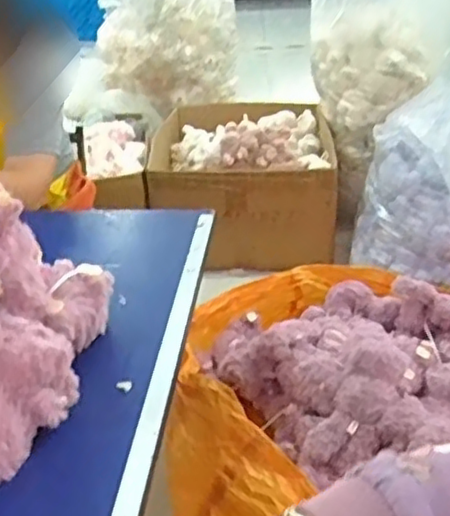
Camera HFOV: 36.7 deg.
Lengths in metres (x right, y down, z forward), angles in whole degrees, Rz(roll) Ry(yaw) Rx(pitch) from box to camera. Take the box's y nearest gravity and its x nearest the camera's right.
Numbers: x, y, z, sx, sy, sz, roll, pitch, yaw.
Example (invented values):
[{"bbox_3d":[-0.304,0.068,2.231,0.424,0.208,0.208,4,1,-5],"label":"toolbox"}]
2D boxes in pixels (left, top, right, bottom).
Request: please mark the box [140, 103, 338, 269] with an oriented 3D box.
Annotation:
[{"bbox_3d":[0.050,-0.225,1.975,0.520,0.311,0.514,-4,30,-2],"label":"box"}]

